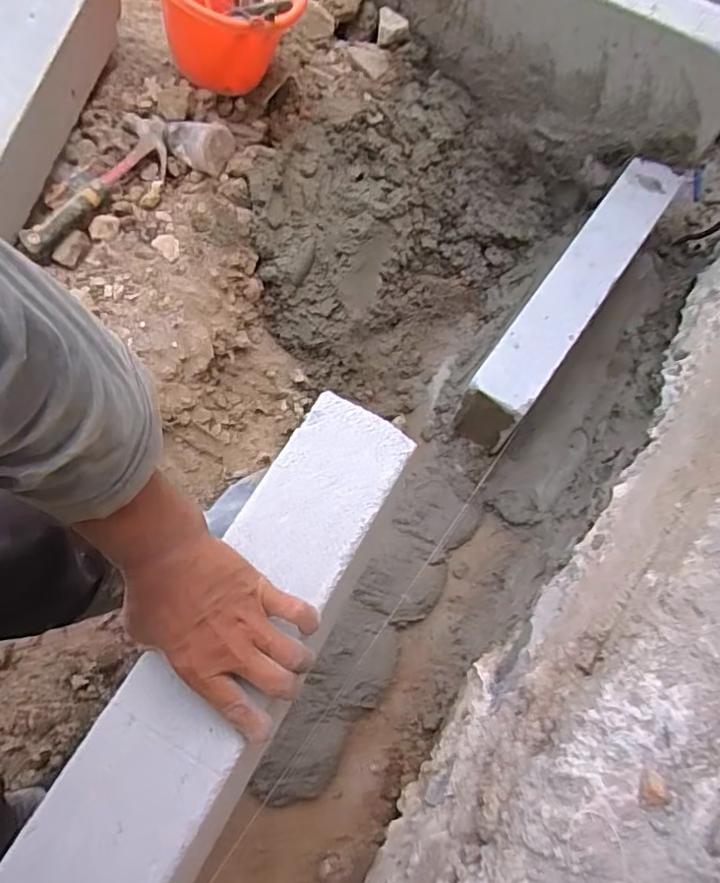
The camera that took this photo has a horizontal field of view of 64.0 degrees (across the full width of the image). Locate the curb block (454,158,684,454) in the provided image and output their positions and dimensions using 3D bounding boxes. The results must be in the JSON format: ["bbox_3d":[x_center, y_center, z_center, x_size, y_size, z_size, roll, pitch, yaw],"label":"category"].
[{"bbox_3d":[0.361,-0.242,1.011,0.101,0.180,0.546,34,72,13],"label":"curb block"}]

